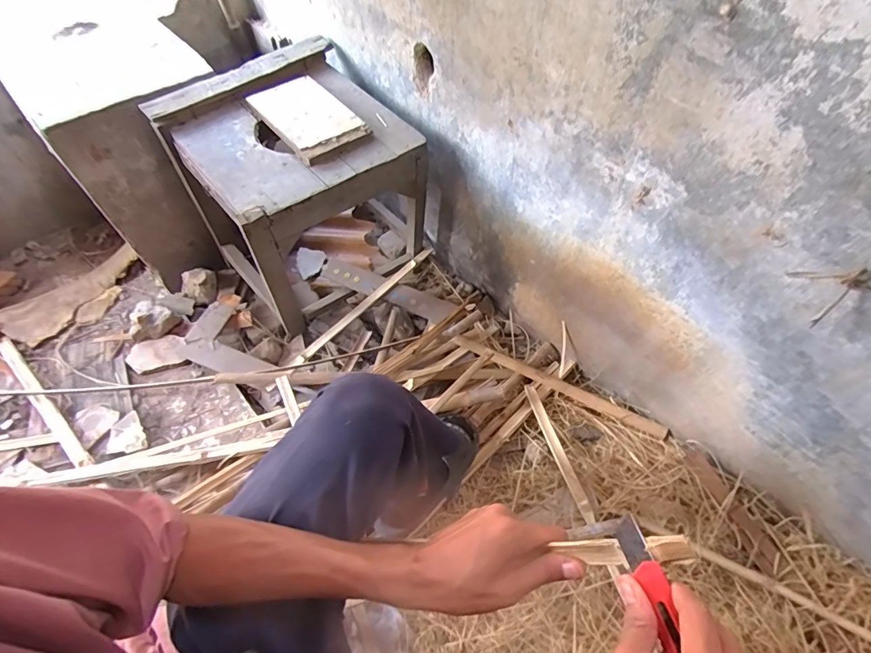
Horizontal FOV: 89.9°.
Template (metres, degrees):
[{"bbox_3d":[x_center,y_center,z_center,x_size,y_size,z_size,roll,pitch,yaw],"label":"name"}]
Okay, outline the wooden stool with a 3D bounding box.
[{"bbox_3d":[-0.329,-0.329,1.094,0.456,0.433,0.456,-32,63,-19],"label":"wooden stool"}]

